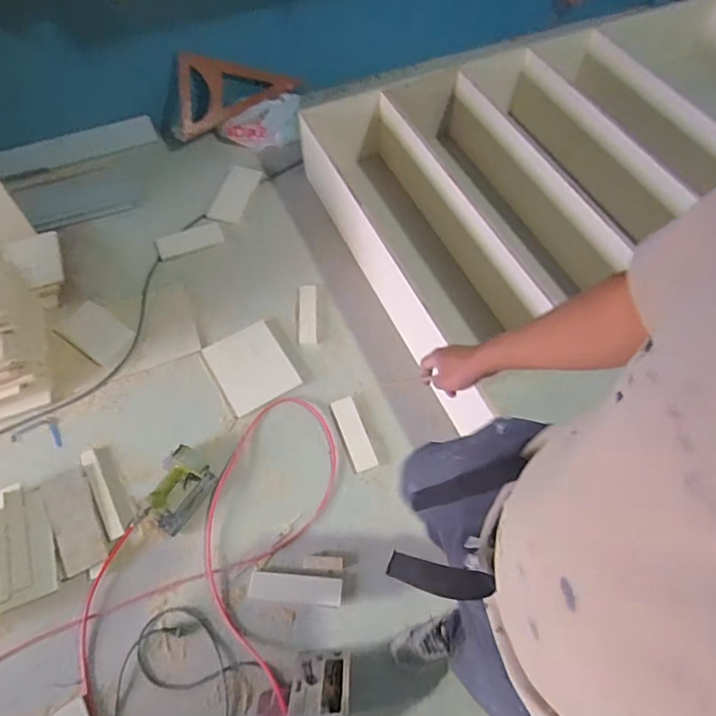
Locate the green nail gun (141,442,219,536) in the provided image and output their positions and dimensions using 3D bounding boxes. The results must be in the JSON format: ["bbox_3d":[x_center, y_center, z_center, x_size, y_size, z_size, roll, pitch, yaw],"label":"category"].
[{"bbox_3d":[-0.544,0.393,1.463,0.172,0.054,0.233,28,64,14],"label":"green nail gun"}]

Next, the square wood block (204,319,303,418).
[{"bbox_3d":[-0.368,0.027,1.680,0.242,0.023,0.293,-28,65,-16],"label":"square wood block"}]

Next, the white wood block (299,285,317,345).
[{"bbox_3d":[-0.184,-0.165,1.781,0.067,0.021,0.241,-2,60,-2],"label":"white wood block"}]

